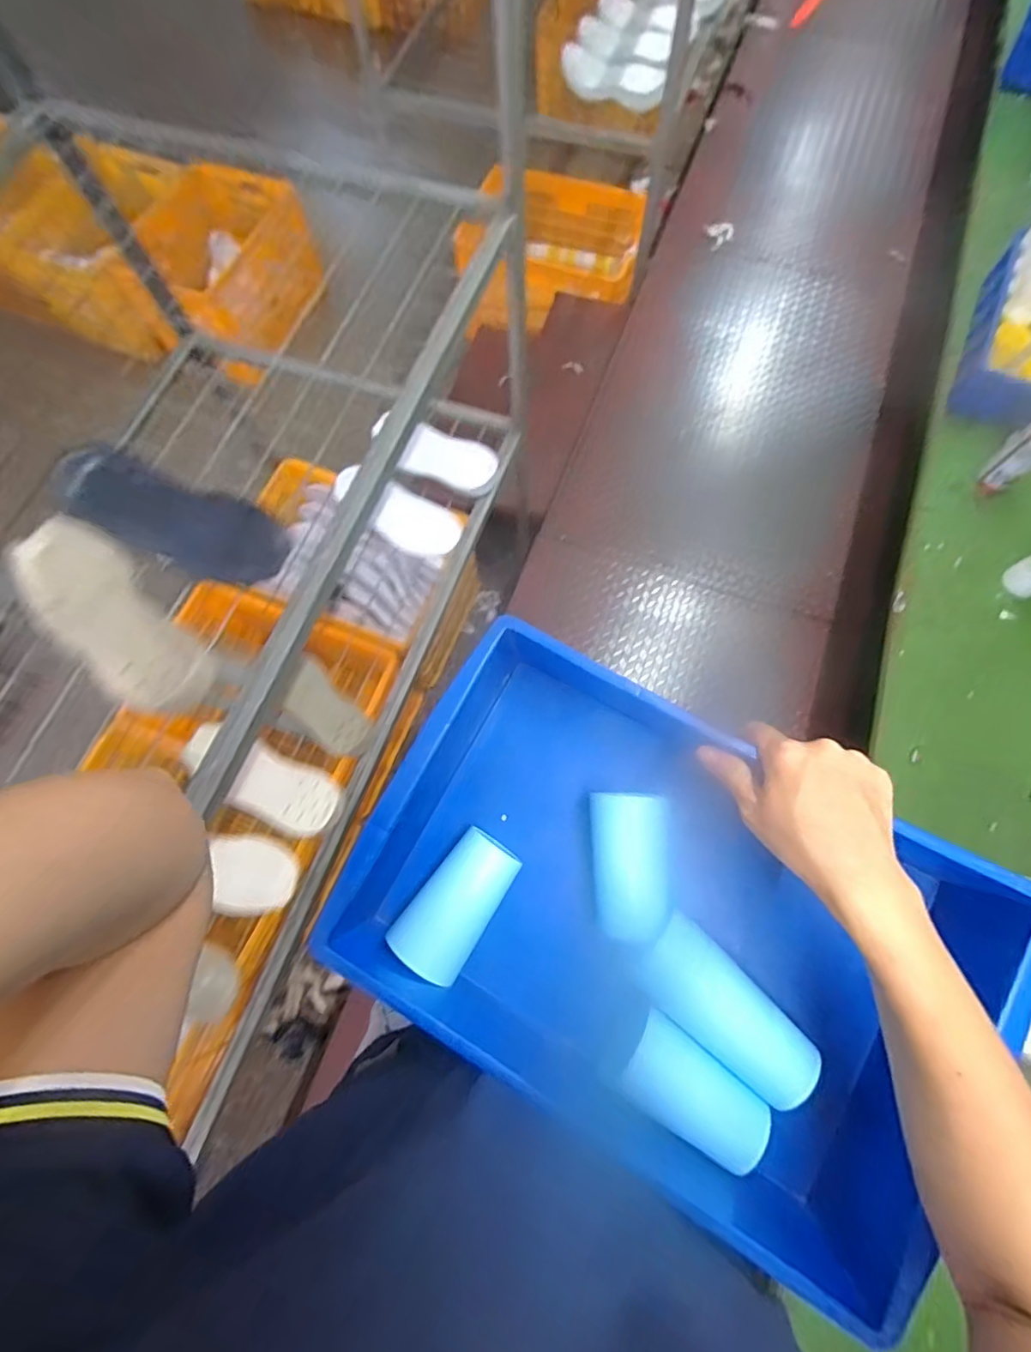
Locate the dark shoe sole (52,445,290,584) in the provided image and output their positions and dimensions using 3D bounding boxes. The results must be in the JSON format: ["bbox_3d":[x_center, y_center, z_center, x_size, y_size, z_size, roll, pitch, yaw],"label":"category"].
[{"bbox_3d":[-0.411,-0.188,0.659,0.301,0.031,0.102,21,74,8],"label":"dark shoe sole"}]

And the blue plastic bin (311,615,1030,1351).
[{"bbox_3d":[0.101,0.171,0.407,0.406,0.104,0.283,32,76,11],"label":"blue plastic bin"}]

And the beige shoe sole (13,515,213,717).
[{"bbox_3d":[-0.446,-0.062,0.615,0.272,0.041,0.115,41,78,13],"label":"beige shoe sole"}]

